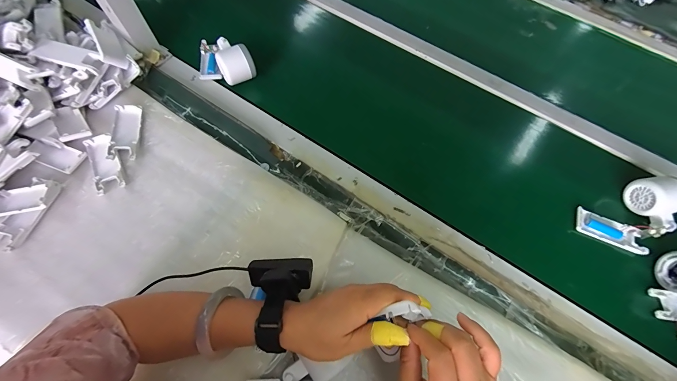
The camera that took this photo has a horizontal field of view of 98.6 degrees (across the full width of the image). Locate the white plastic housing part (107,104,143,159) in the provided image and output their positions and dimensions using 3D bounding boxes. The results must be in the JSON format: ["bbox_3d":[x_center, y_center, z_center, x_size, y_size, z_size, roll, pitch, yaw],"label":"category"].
[{"bbox_3d":[-0.345,-0.093,0.471,0.039,0.018,0.100,-7,66,-8],"label":"white plastic housing part"}]

